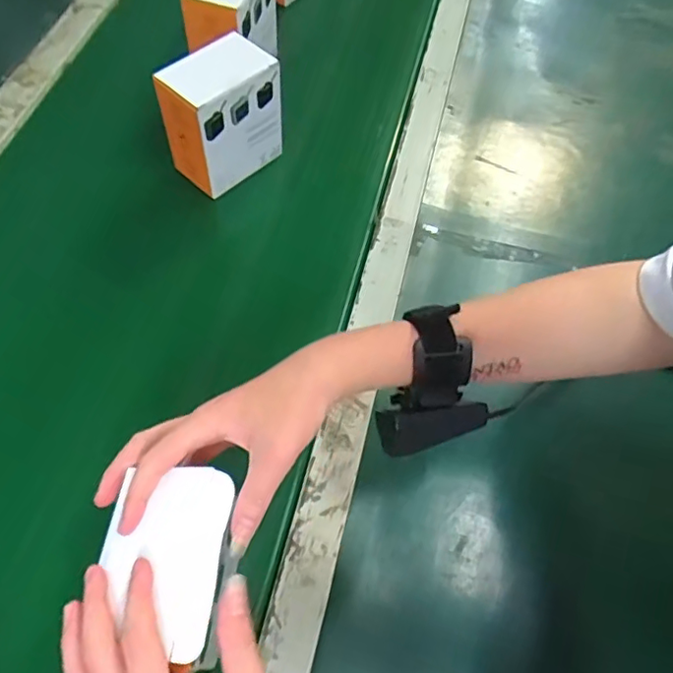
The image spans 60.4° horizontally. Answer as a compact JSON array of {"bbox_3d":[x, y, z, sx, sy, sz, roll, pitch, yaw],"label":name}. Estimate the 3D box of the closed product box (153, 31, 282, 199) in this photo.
[{"bbox_3d":[-0.110,-0.209,0.567,0.072,0.121,0.109,42,66,18],"label":"closed product box"}]

